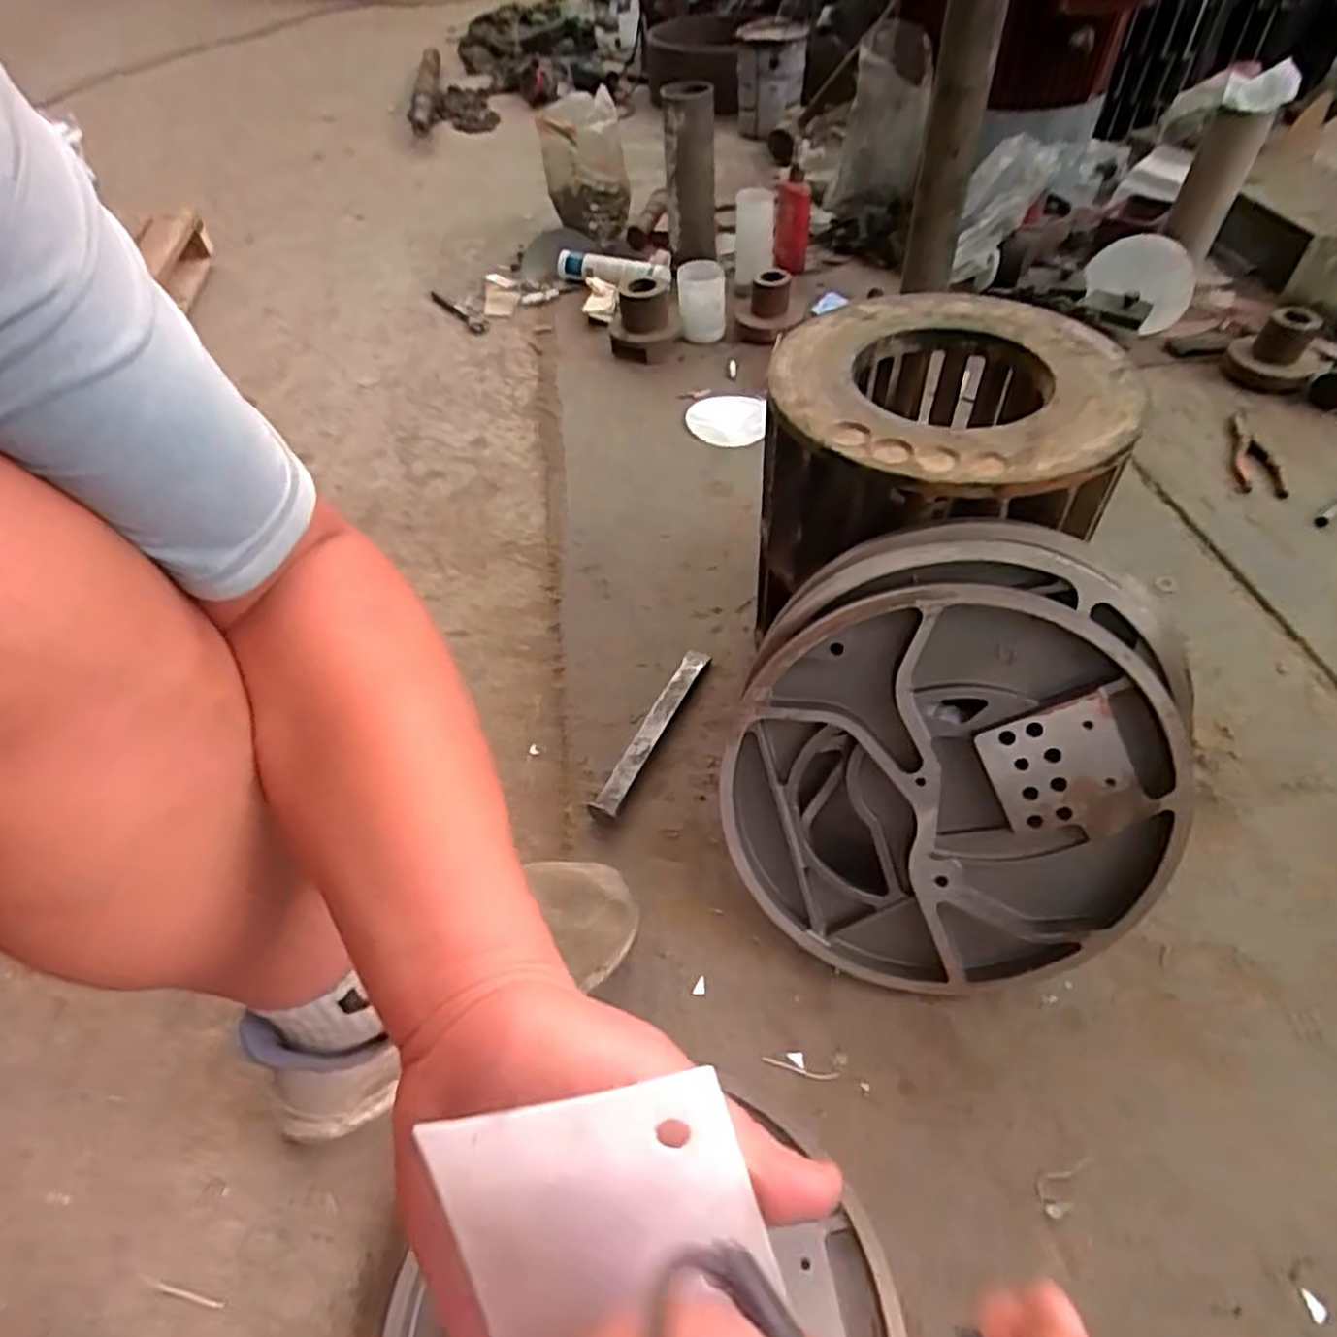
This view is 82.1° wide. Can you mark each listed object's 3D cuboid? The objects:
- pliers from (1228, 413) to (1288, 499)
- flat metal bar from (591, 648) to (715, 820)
[{"bbox_3d":[0.766,-0.293,1.020,0.055,0.015,0.193,7,51,10],"label":"pliers"},{"bbox_3d":[-0.016,0.059,0.796,0.026,0.009,0.225,22,52,14],"label":"flat metal bar"}]

